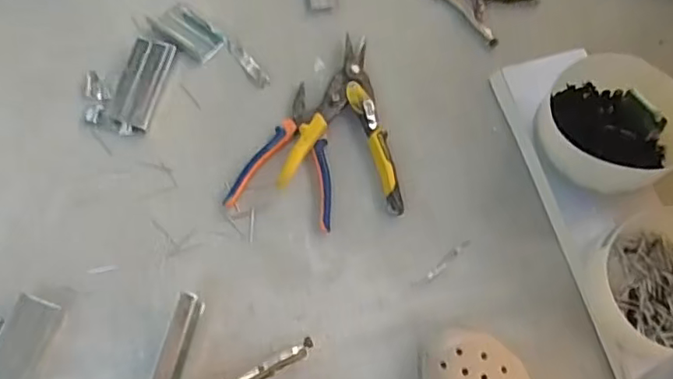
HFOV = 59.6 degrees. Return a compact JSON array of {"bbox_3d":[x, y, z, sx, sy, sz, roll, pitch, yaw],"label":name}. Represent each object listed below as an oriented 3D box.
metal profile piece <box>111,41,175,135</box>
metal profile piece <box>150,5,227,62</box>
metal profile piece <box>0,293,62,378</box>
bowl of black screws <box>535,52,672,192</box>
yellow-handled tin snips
[{"bbox_3d":[-0.244,-0.130,0.731,0.050,0.008,0.125,14,72,4],"label":"metal profile piece"},{"bbox_3d":[-0.191,-0.207,0.761,0.092,0.011,0.053,34,75,10],"label":"metal profile piece"},{"bbox_3d":[-0.343,0.184,0.618,0.050,0.015,0.140,22,73,7],"label":"metal profile piece"},{"bbox_3d":[0.308,-0.070,0.675,0.138,0.098,0.159,-27,74,-9],"label":"bowl of black screws"},{"bbox_3d":[-0.007,-0.077,0.704,0.133,0.025,0.232,-9,72,-3],"label":"yellow-handled tin snips"}]

